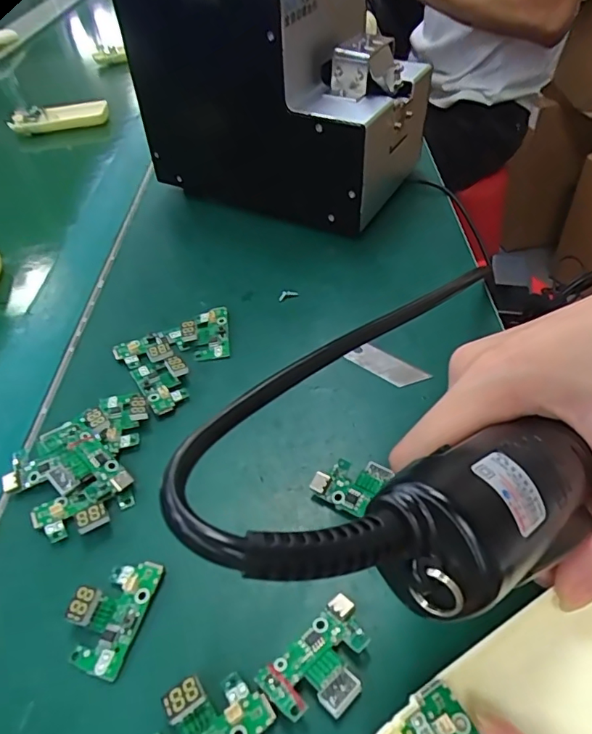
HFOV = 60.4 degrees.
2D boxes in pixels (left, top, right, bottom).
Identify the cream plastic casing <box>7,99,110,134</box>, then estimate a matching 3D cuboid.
[{"bbox_3d":[-0.269,-0.285,0.579,0.107,0.020,0.024,-14,46,-10],"label":"cream plastic casing"}]

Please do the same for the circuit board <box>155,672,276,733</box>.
[{"bbox_3d":[-0.029,0.113,0.161,0.039,0.010,0.024,-28,50,-19],"label":"circuit board"}]

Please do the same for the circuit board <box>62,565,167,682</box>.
[{"bbox_3d":[-0.068,0.089,0.187,0.025,0.010,0.039,10,48,16],"label":"circuit board"}]

